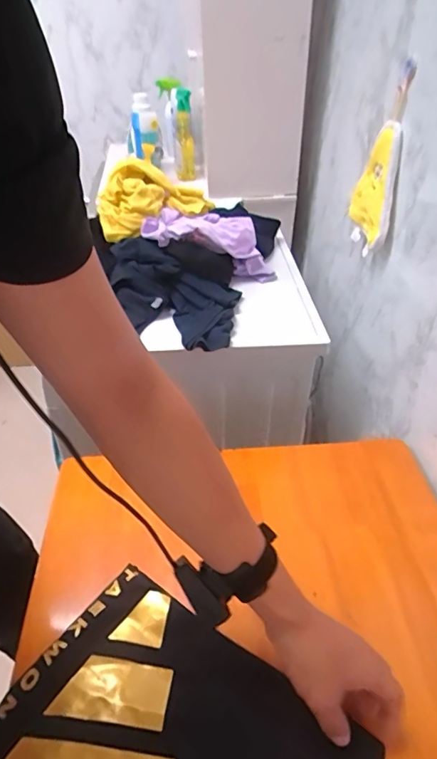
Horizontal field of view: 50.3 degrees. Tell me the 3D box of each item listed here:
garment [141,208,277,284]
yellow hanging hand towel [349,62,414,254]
[{"bbox_3d":[-0.012,-0.311,1.010,0.302,0.108,0.098,13,35,-23],"label":"garment"},{"bbox_3d":[0.292,-0.386,0.848,0.031,0.308,0.182,2,39,1],"label":"yellow hanging hand towel"}]

